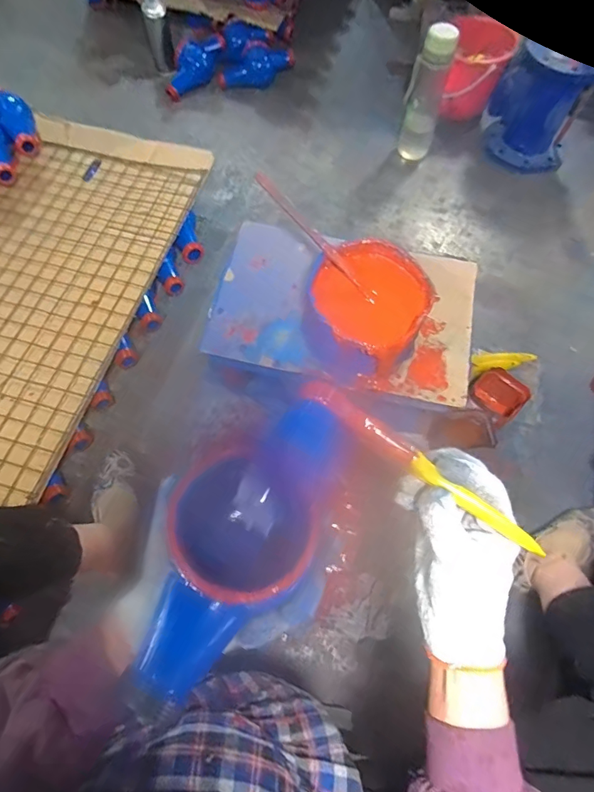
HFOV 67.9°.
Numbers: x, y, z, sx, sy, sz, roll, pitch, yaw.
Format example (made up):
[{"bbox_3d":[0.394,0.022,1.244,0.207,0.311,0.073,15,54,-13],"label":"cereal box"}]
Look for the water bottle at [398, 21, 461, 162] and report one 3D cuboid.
[{"bbox_3d":[0.306,-0.712,1.063,0.092,0.273,0.067,22,67,8],"label":"water bottle"}]

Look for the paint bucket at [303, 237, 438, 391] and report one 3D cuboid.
[{"bbox_3d":[0.095,-0.120,0.621,0.165,0.098,0.170,1,66,-1],"label":"paint bucket"}]

